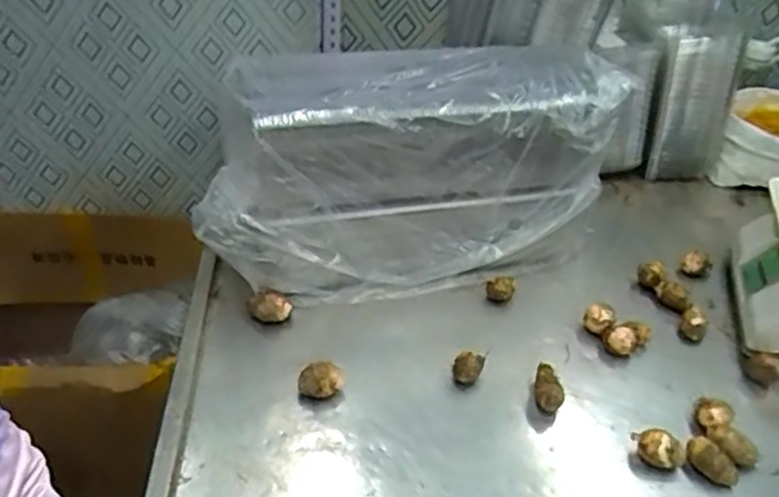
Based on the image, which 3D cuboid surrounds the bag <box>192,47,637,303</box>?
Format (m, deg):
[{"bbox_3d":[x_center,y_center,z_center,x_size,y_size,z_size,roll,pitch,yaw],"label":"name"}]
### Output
[{"bbox_3d":[0.014,-0.087,0.888,0.508,0.289,0.190,-9,41,-17],"label":"bag"}]

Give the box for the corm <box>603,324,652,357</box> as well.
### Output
[{"bbox_3d":[0.303,0.110,0.853,0.063,0.040,0.033,-23,45,-31],"label":"corm"}]

